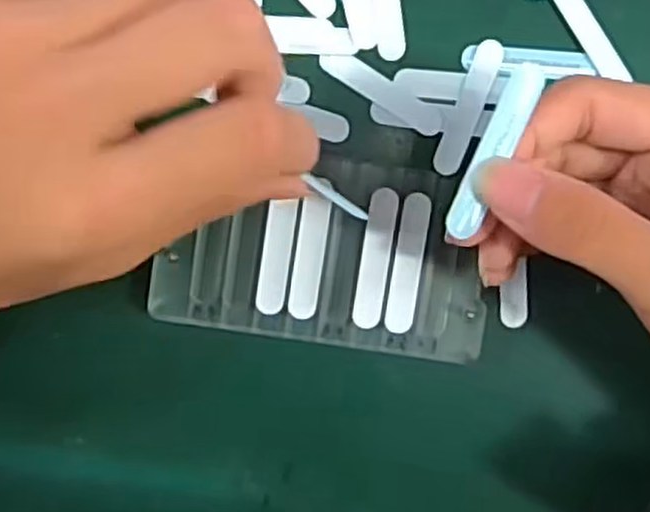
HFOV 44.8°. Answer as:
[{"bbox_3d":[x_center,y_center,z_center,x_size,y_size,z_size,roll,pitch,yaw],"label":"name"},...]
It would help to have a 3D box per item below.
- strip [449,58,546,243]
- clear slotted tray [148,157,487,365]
[{"bbox_3d":[0.048,-0.029,0.221,0.010,0.004,0.051,22,99,-4],"label":"strip"},{"bbox_3d":[0.001,-0.001,0.288,0.118,0.008,0.067,8,95,-3],"label":"clear slotted tray"}]

